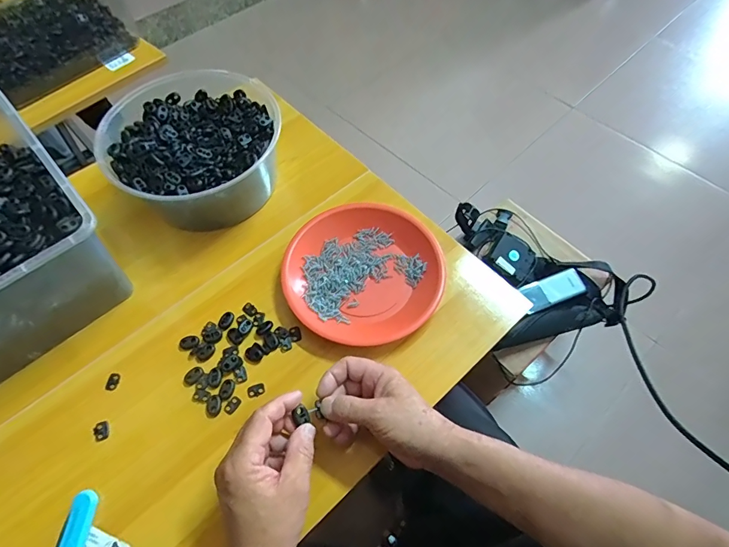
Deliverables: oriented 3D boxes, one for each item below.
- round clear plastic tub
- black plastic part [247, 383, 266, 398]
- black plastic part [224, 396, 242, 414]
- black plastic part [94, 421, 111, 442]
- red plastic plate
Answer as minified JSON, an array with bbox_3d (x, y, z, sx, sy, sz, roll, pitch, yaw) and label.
[{"bbox_3d":[-0.224,-0.159,0.573,0.217,0.107,0.230,0,60,0],"label":"round clear plastic tub"},{"bbox_3d":[-0.120,0.129,0.458,0.019,0.004,0.013,-16,61,-9],"label":"black plastic part"},{"bbox_3d":[-0.144,0.144,0.453,0.012,0.004,0.019,30,64,16],"label":"black plastic part"},{"bbox_3d":[-0.279,0.167,0.440,0.014,0.004,0.018,-20,62,-11],"label":"black plastic part"},{"bbox_3d":[-0.002,-0.002,0.515,0.190,0.028,0.179,11,61,6],"label":"red plastic plate"}]

